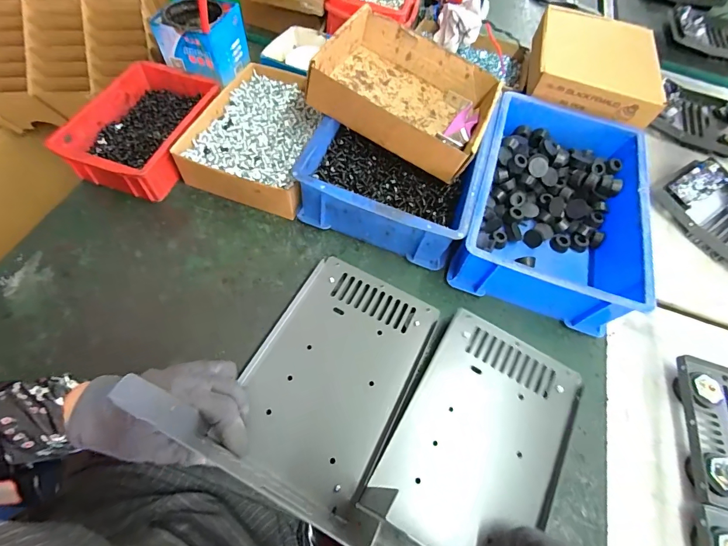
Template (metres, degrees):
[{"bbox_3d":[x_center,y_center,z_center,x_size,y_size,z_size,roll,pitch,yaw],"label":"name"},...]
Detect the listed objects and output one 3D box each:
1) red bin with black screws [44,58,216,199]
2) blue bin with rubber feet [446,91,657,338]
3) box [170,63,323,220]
[{"bbox_3d":[-0.292,-0.196,0.498,0.133,0.056,0.193,18,61,6],"label":"red bin with black screws"},{"bbox_3d":[0.243,-0.092,0.482,0.197,0.092,0.297,19,61,5],"label":"blue bin with rubber feet"},{"bbox_3d":[-0.131,-0.192,0.511,0.160,0.057,0.214,16,60,5],"label":"box"}]

